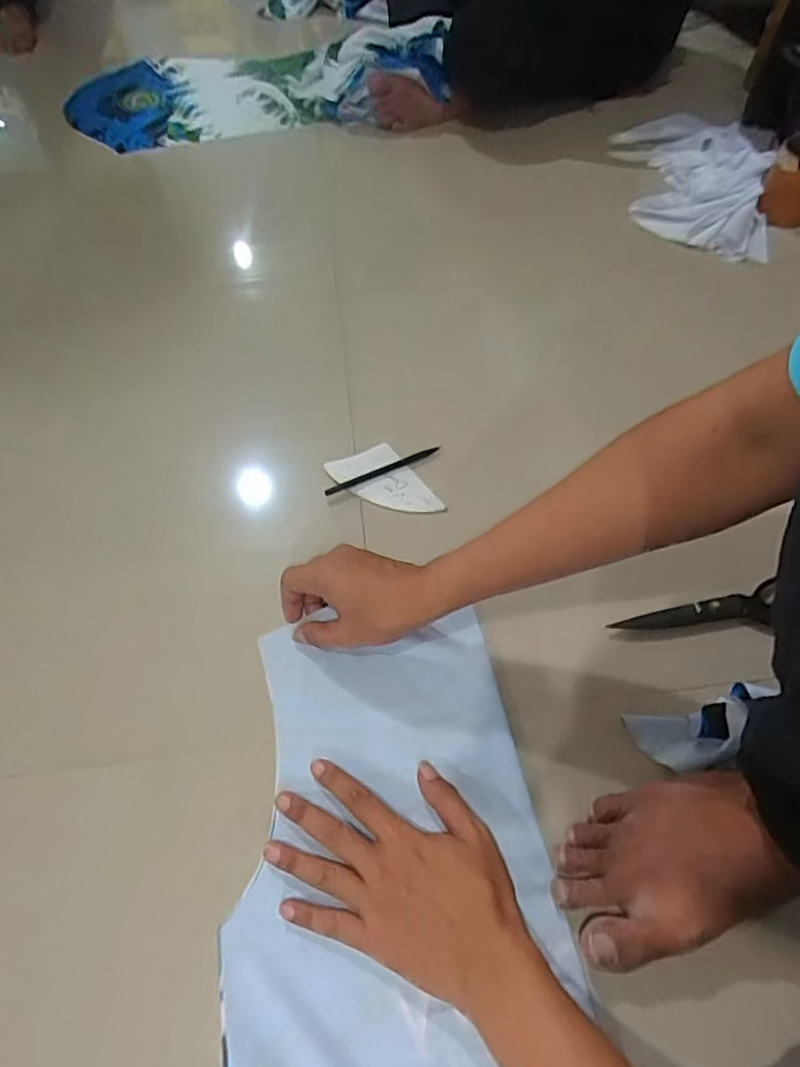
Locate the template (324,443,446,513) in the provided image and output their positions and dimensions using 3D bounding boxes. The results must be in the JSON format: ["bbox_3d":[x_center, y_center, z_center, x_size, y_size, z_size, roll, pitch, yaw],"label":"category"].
[{"bbox_3d":[-0.017,-0.053,0.645,0.071,0.007,0.117,-34,65,-17],"label":"template"}]

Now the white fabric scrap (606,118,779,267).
[{"bbox_3d":[0.492,-0.616,0.998,0.262,0.055,0.436,16,58,10],"label":"white fabric scrap"}]

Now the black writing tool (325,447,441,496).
[{"bbox_3d":[-0.017,-0.070,0.652,0.141,0.006,0.014,-23,60,-16],"label":"black writing tool"}]

